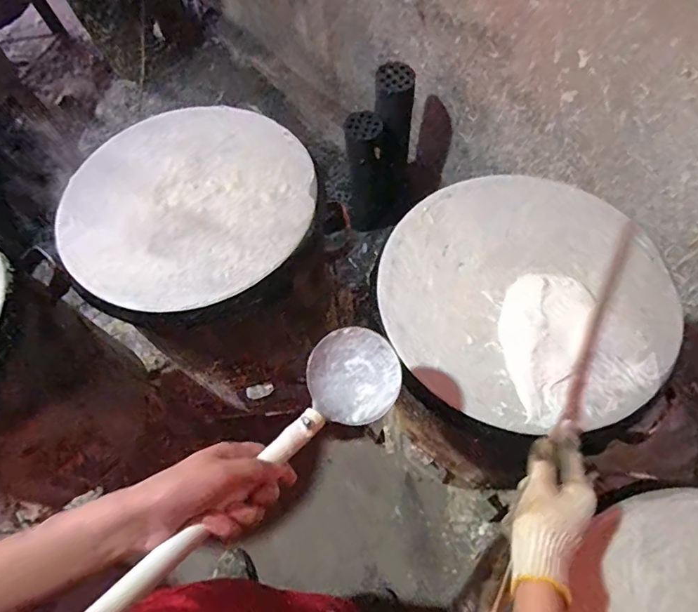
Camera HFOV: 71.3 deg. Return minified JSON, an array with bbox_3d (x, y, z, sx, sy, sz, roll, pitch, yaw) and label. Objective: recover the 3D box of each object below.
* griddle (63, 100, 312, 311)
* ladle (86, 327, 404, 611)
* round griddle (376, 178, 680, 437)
[{"bbox_3d":[-0.235,-0.160,0.709,0.357,0.023,0.359,-1,63,1],"label":"griddle"},{"bbox_3d":[-0.071,0.126,0.414,0.089,0.060,0.310,38,48,18],"label":"ladle"},{"bbox_3d":[0.226,-0.027,0.622,0.360,0.035,0.356,-1,63,1],"label":"round griddle"}]

